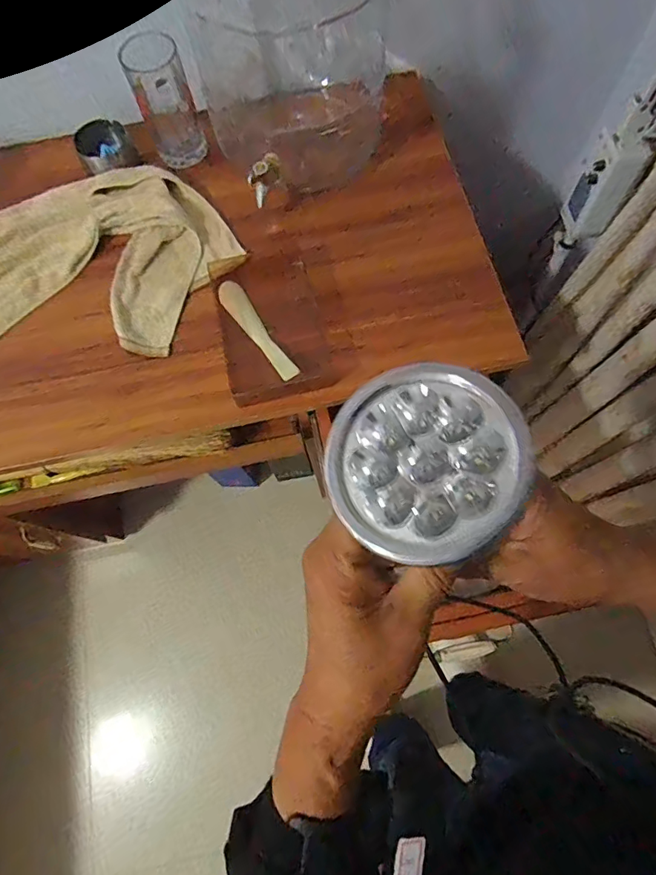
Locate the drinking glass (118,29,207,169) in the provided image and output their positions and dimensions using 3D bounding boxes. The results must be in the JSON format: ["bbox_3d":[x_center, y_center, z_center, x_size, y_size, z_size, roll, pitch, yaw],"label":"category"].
[{"bbox_3d":[-0.229,-0.474,0.681,0.077,0.136,0.067,-23,72,-7],"label":"drinking glass"}]

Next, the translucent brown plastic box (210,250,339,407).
[{"bbox_3d":[-0.081,-0.154,0.660,0.141,0.037,0.222,-16,71,-5],"label":"translucent brown plastic box"}]

